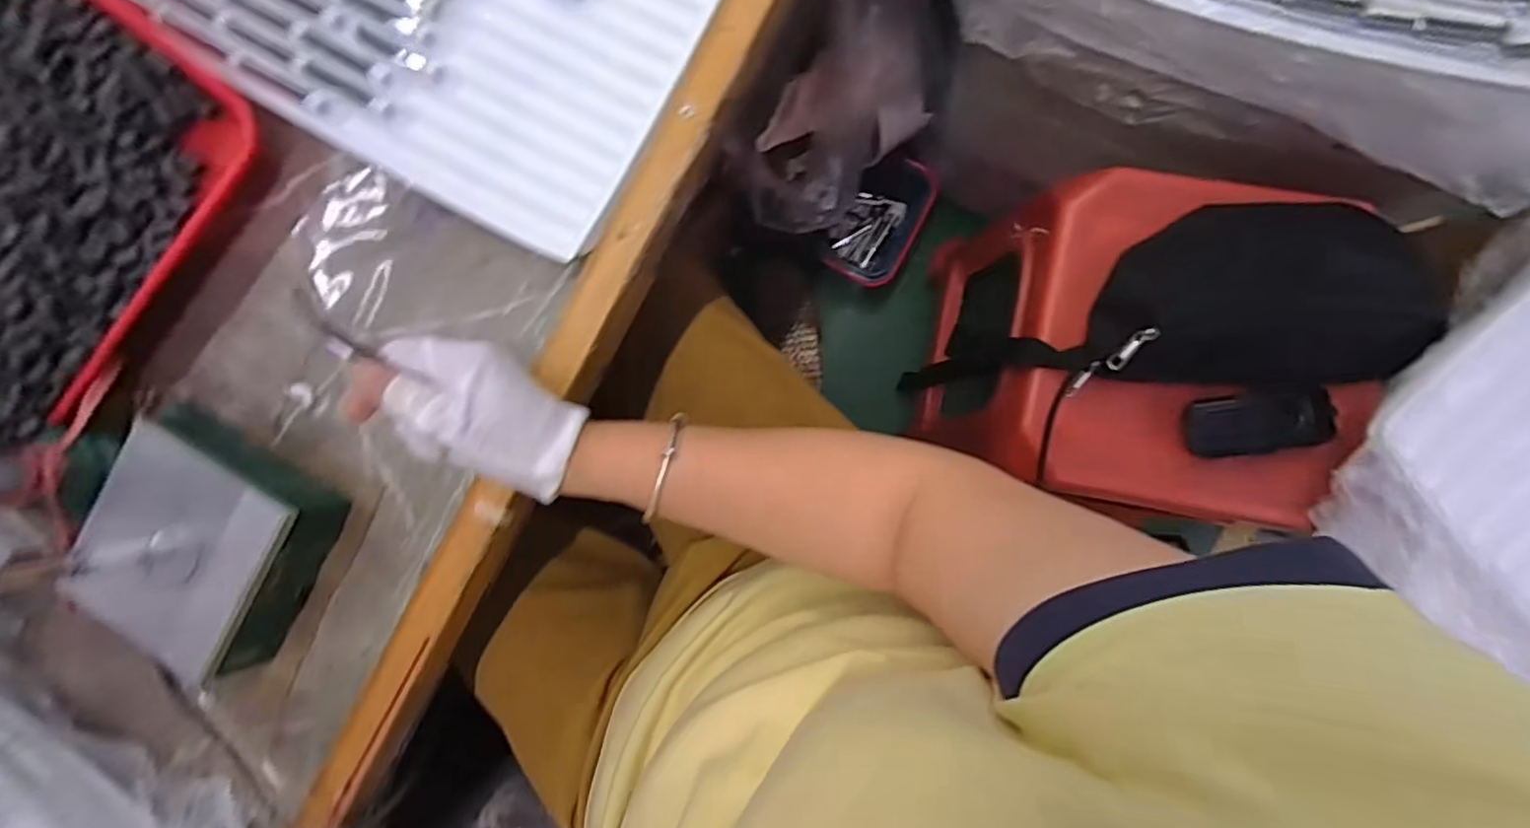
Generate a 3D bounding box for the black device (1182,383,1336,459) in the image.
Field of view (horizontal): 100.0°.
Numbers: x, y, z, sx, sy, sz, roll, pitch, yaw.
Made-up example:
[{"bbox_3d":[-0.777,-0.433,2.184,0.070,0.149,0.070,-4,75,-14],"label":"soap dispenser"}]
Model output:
[{"bbox_3d":[0.416,0.006,0.543,0.110,0.010,0.053,-9,89,6],"label":"black device"}]

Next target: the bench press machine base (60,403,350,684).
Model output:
[{"bbox_3d":[-0.360,0.084,0.413,0.124,0.057,0.129,26,93,6],"label":"bench press machine base"}]

